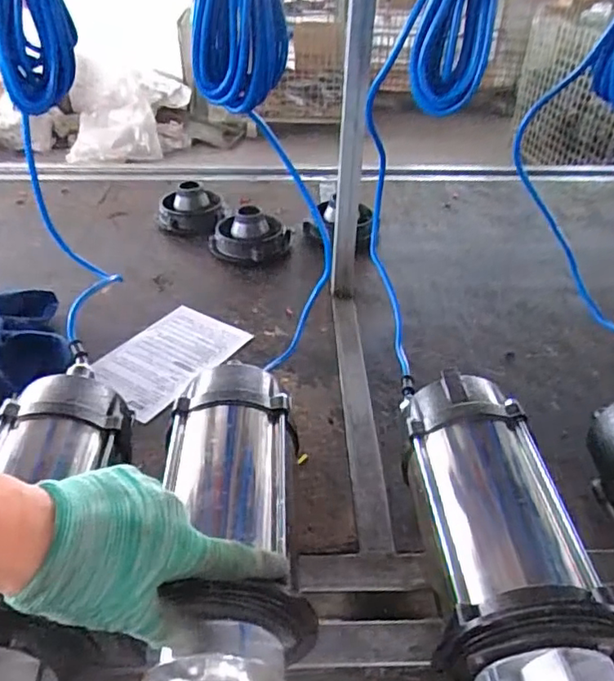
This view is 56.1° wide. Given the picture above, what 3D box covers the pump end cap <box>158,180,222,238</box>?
[{"bbox_3d":[-0.218,-0.242,1.086,0.123,0.069,0.118,-9,37,-12],"label":"pump end cap"}]

